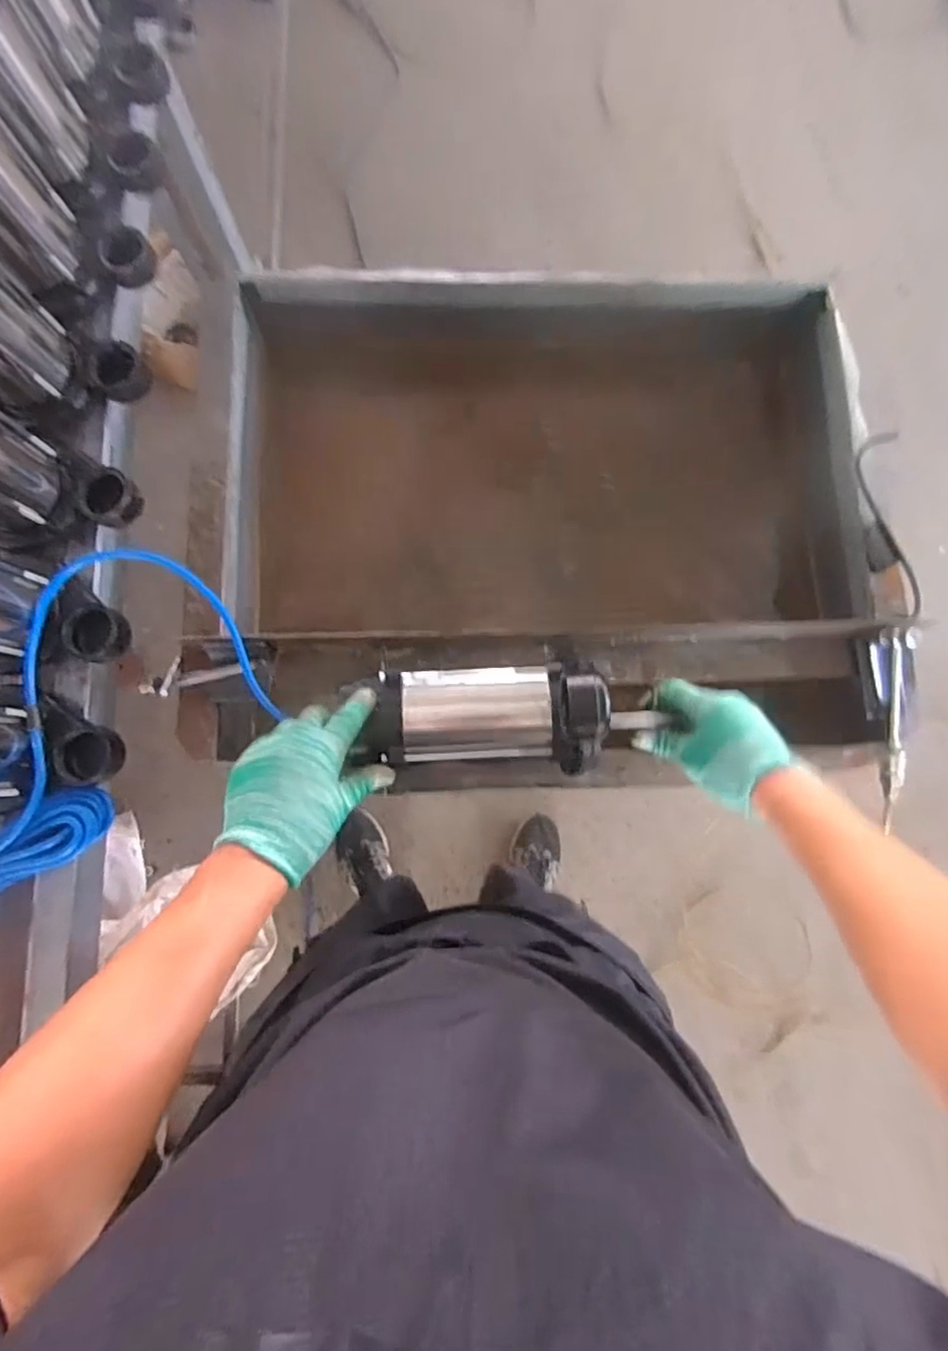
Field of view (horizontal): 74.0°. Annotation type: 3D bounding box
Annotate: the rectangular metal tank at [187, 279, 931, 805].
[{"bbox_3d":[0.088,-0.188,0.763,0.727,0.243,0.580,4,81,-1],"label":"rectangular metal tank"}]

